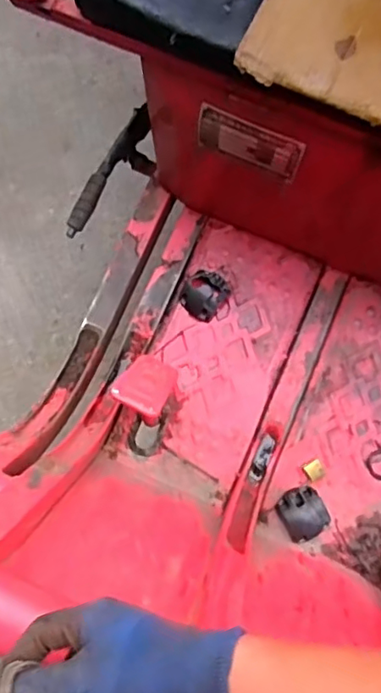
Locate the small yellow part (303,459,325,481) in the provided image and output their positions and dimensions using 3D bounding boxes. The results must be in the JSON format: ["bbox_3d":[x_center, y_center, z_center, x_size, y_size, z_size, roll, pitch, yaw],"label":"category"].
[{"bbox_3d":[0.166,0.165,0.786,0.024,0.005,0.024,-28,81,-4],"label":"small yellow part"}]

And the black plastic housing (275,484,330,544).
[{"bbox_3d":[0.147,0.216,0.767,0.057,0.034,0.061,-22,80,-3],"label":"black plastic housing"}]

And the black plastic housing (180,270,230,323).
[{"bbox_3d":[0.019,-0.074,0.820,0.057,0.023,0.067,35,82,7],"label":"black plastic housing"}]

